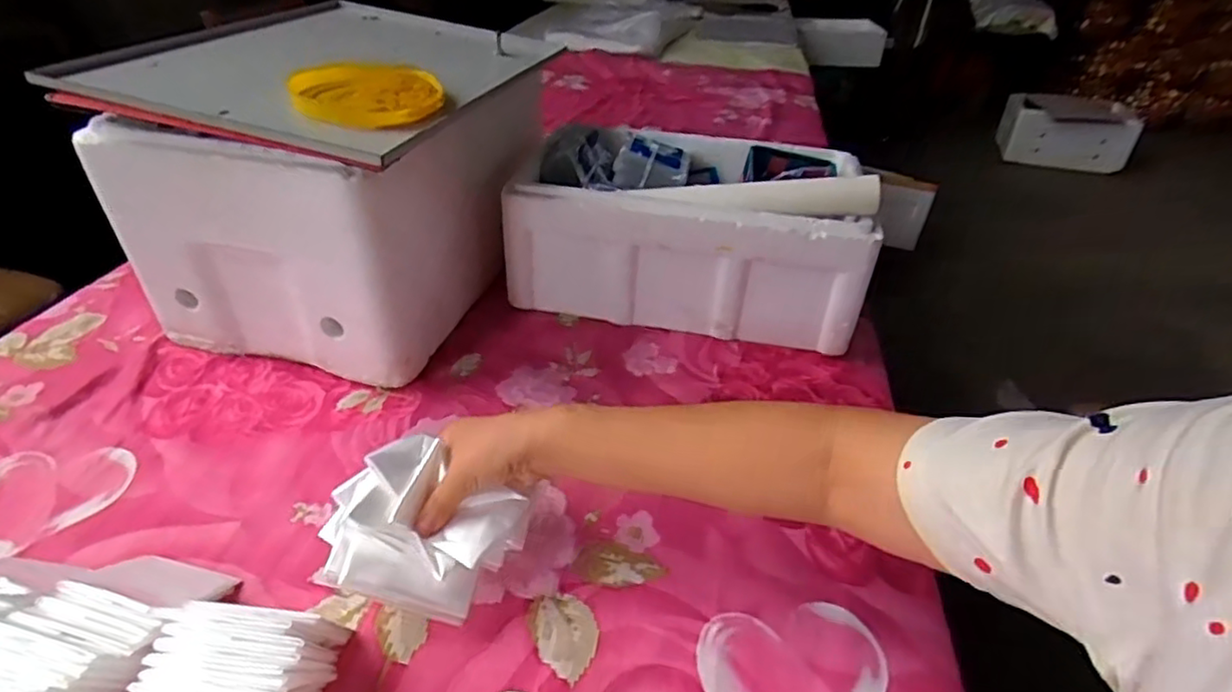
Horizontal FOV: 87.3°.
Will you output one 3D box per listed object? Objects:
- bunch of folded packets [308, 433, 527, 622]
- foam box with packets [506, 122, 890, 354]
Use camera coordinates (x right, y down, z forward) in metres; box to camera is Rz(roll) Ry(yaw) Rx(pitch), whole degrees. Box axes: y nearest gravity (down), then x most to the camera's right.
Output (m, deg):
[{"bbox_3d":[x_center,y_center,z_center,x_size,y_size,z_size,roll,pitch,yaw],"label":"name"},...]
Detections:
[{"bbox_3d":[-0.133,0.123,0.446,0.134,0.072,0.092,4,36,0],"label":"bunch of folded packets"},{"bbox_3d":[0.084,-0.158,0.811,0.402,0.197,0.270,6,36,3],"label":"foam box with packets"}]

